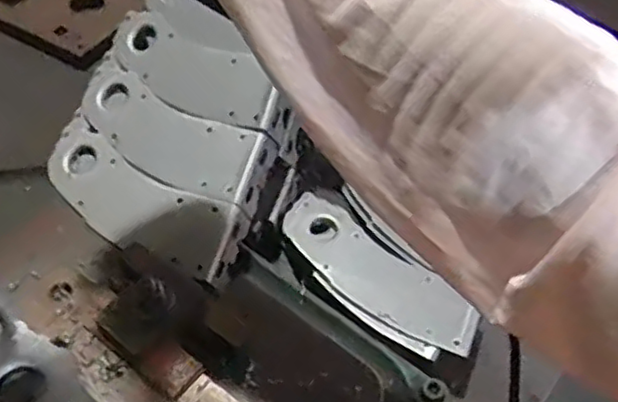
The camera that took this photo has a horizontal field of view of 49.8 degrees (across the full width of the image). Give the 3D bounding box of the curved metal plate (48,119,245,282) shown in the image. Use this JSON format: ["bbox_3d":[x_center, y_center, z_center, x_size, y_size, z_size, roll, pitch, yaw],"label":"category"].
[{"bbox_3d":[-0.138,-0.003,0.517,0.179,0.020,0.068,29,76,22],"label":"curved metal plate"}]

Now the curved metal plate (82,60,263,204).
[{"bbox_3d":[-0.120,-0.056,0.537,0.180,0.011,0.067,27,81,23],"label":"curved metal plate"}]

